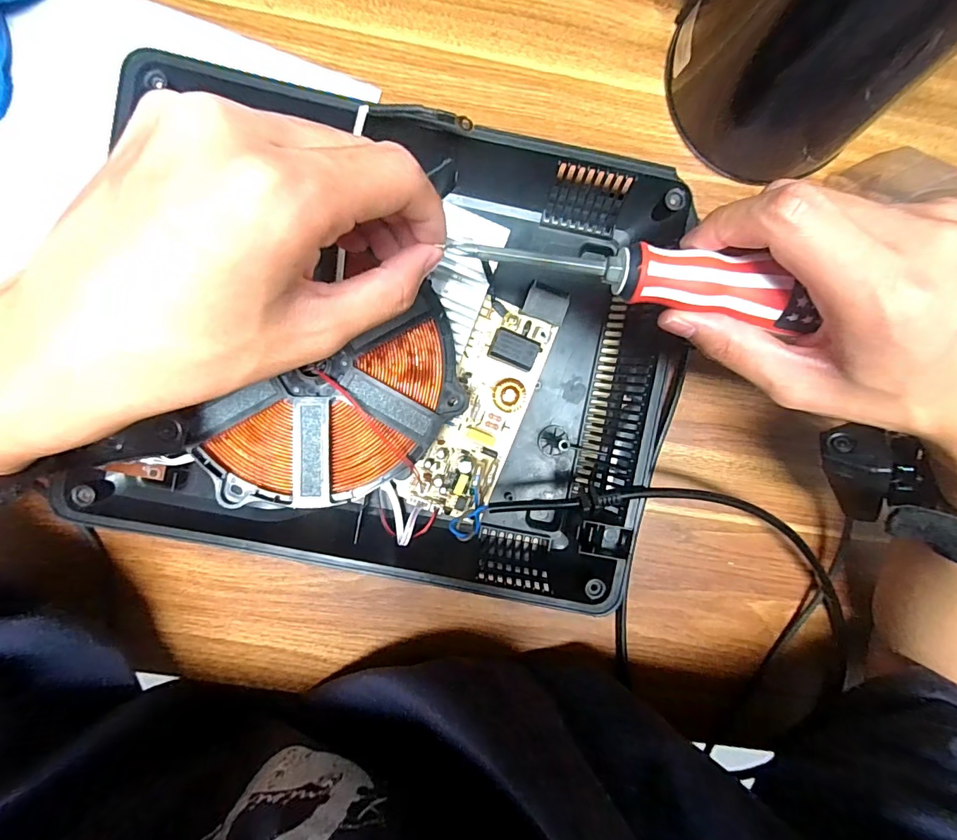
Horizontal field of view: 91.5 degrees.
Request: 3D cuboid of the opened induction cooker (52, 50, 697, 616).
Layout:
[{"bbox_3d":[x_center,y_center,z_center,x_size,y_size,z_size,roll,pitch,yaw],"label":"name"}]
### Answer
[{"bbox_3d":[-0.046,-0.039,0.295,0.341,0.072,0.279,11,91,-4],"label":"opened induction cooker"}]

